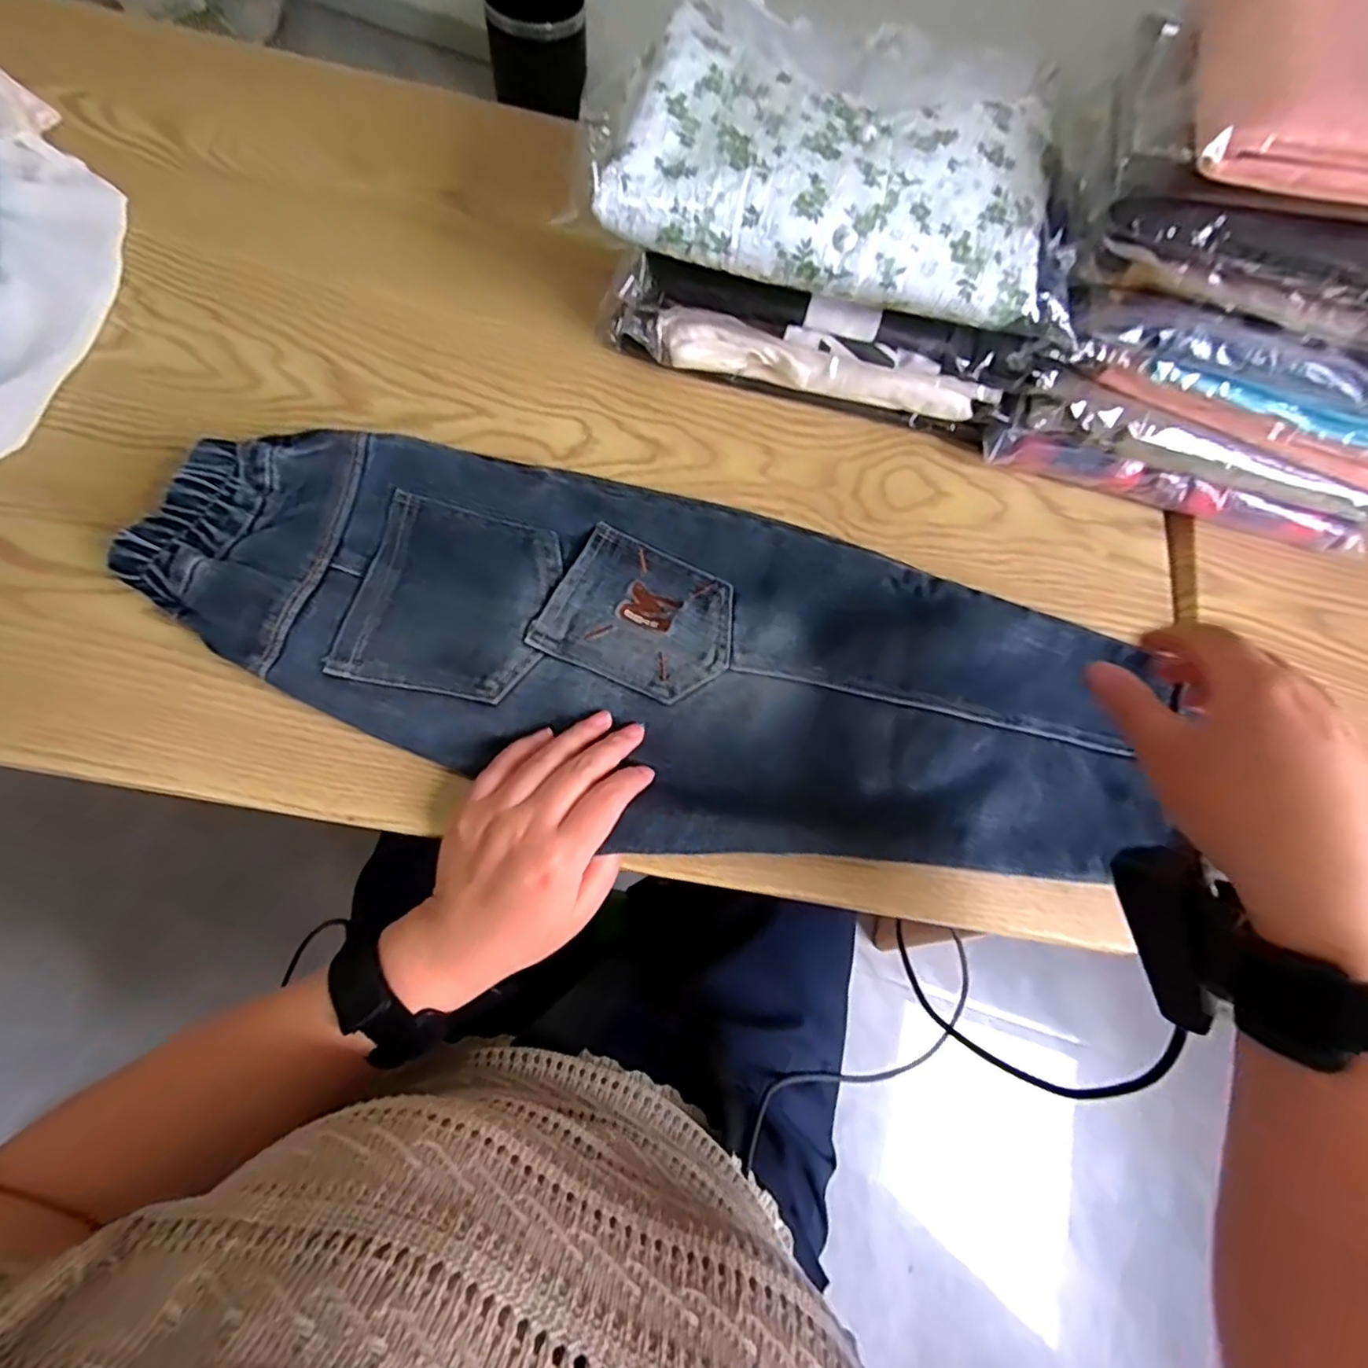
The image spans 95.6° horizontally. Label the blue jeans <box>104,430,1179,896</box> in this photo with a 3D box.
[{"bbox_3d":[0.002,-0.016,0.357,0.572,0.038,0.198,16,66,-4],"label":"blue jeans"}]

